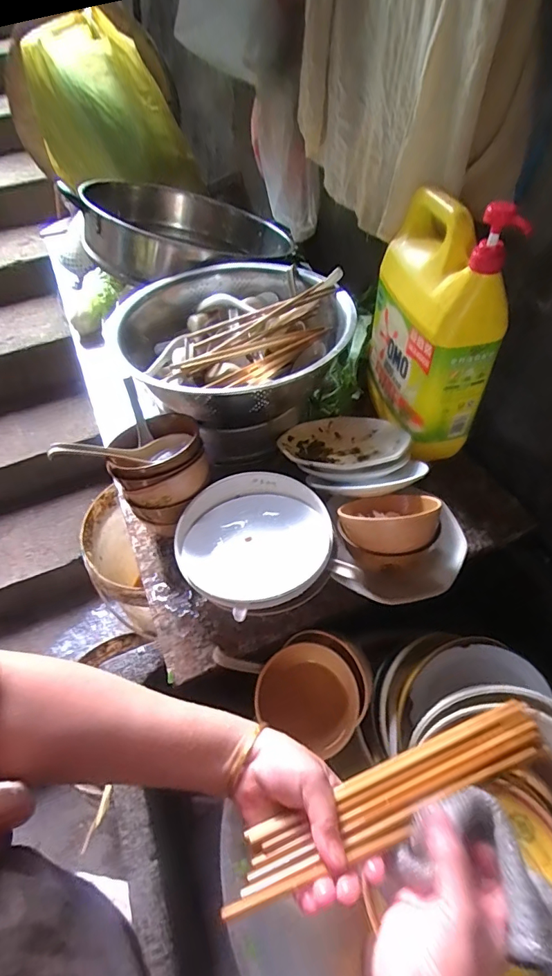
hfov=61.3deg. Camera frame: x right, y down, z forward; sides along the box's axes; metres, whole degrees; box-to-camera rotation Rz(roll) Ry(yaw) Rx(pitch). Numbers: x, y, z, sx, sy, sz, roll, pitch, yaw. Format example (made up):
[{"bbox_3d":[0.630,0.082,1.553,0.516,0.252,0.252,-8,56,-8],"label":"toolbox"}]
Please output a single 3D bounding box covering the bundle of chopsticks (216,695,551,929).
[{"bbox_3d":[0.087,0.225,0.340,0.253,0.016,0.044,-20,51,-14],"label":"bundle of chopsticks"}]

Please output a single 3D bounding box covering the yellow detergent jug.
[{"bbox_3d":[0.205,-0.213,0.626,0.090,0.291,0.196,-10,49,-6],"label":"yellow detergent jug"}]

